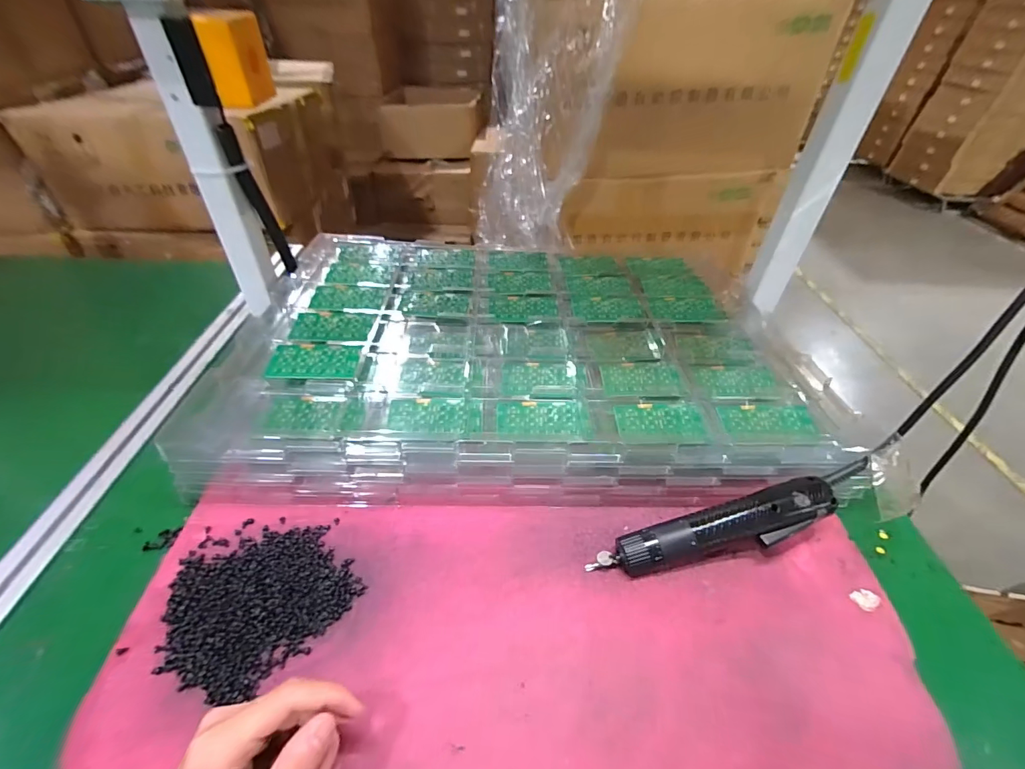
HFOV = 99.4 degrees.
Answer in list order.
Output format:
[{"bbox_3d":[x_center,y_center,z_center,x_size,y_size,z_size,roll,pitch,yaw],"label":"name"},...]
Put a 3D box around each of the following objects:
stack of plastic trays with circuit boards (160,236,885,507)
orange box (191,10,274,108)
[{"bbox_3d":[0.009,-0.054,0.568,0.649,0.089,0.443,4,41,-4],"label":"stack of plastic trays with circuit boards"},{"bbox_3d":[-0.292,-0.347,0.464,0.035,0.077,0.068,4,41,-4],"label":"orange box"}]

